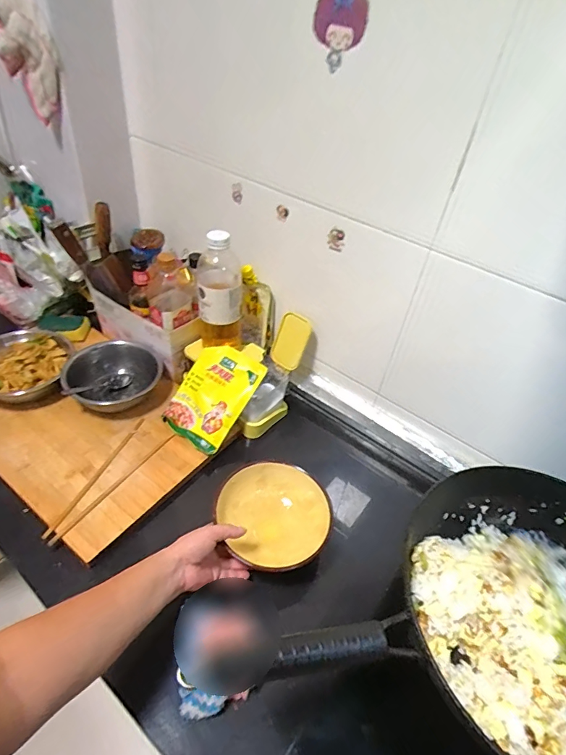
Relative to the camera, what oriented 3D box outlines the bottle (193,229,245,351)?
[{"bbox_3d":[-0.117,-0.157,0.792,0.086,0.225,0.084,-5,43,-13],"label":"bottle"}]

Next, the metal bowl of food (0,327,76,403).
[{"bbox_3d":[-0.510,-0.022,0.829,0.181,0.066,0.178,4,42,-4],"label":"metal bowl of food"}]

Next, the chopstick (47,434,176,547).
[{"bbox_3d":[-0.272,0.175,0.698,0.012,0.006,0.253,26,45,19],"label":"chopstick"}]

